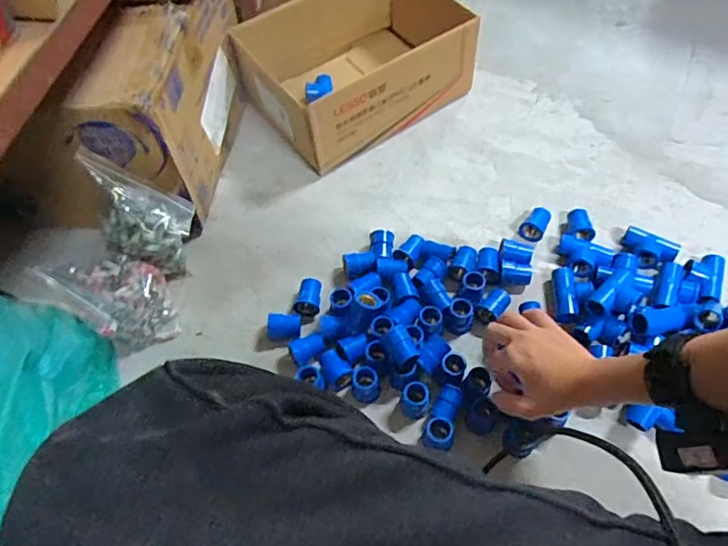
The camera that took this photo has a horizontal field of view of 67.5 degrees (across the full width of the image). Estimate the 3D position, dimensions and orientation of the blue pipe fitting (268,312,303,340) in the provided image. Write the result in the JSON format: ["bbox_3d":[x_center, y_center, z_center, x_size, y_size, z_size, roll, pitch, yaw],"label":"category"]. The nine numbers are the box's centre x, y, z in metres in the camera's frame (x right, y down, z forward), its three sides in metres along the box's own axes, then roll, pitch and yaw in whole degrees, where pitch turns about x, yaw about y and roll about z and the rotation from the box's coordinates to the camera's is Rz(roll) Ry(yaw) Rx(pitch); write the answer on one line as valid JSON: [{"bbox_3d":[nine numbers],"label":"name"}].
[{"bbox_3d":[-0.092,0.065,0.638,0.040,0.026,0.029,4,56,3],"label":"blue pipe fitting"}]

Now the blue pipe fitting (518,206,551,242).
[{"bbox_3d":[0.219,-0.061,0.701,0.030,0.036,0.034,25,60,17],"label":"blue pipe fitting"}]

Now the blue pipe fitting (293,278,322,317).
[{"bbox_3d":[-0.065,0.029,0.654,0.029,0.031,0.041,11,57,8],"label":"blue pipe fitting"}]

